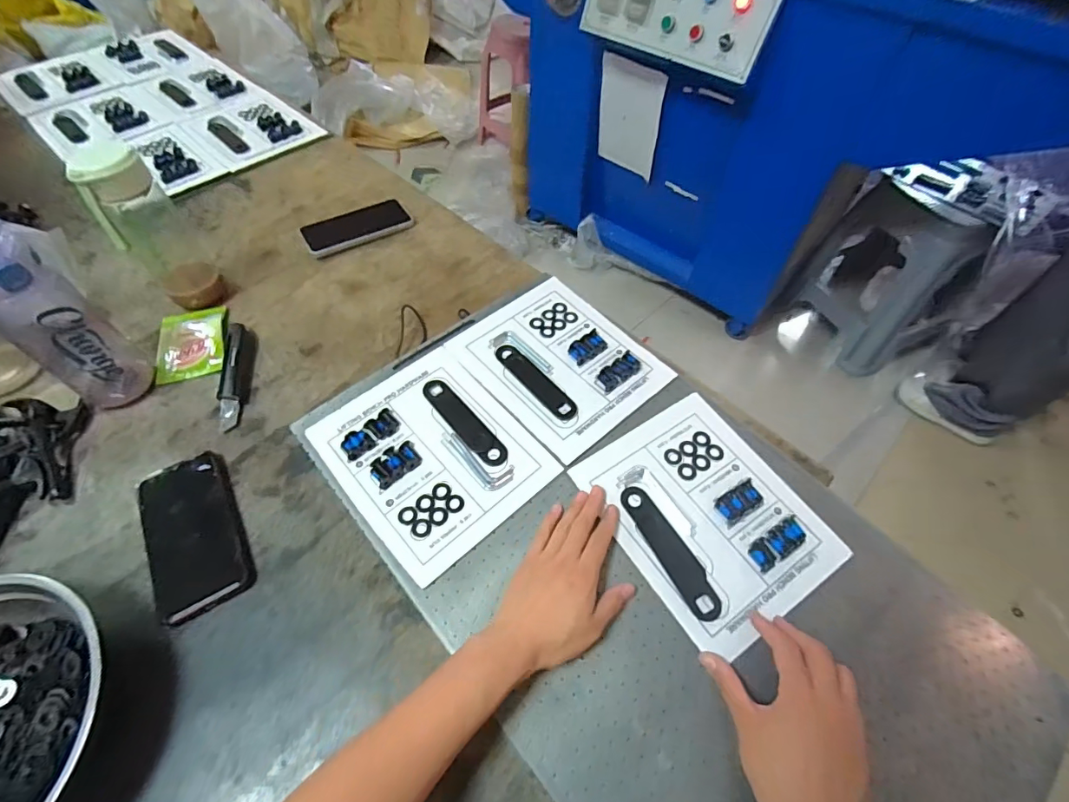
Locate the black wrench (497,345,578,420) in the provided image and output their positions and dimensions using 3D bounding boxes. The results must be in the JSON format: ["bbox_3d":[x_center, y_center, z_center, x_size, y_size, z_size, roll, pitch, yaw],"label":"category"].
[{"bbox_3d":[0.000,-0.025,0.582,0.024,0.005,0.132,-34,62,-23],"label":"black wrench"}]

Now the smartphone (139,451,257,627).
[{"bbox_3d":[-0.334,0.127,0.475,0.084,0.014,0.159,-26,63,-13],"label":"smartphone"}]

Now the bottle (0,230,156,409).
[{"bbox_3d":[-0.496,-0.080,0.500,0.085,0.200,0.076,30,59,19],"label":"bottle"}]

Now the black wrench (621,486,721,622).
[{"bbox_3d":[0.130,0.144,0.473,0.031,0.007,0.137,-24,58,-18],"label":"black wrench"}]

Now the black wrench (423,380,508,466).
[{"bbox_3d":[-0.080,0.023,0.545,0.028,0.008,0.133,-35,62,-24],"label":"black wrench"}]

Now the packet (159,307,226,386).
[{"bbox_3d":[-0.441,-0.085,0.625,0.080,0.032,0.122,-16,56,-13],"label":"packet"}]

